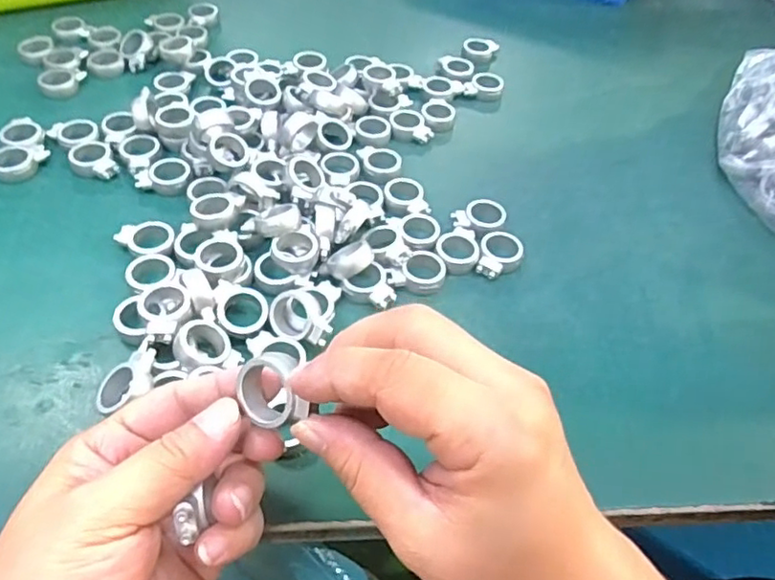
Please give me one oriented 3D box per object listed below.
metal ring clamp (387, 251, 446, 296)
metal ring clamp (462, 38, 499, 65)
[{"bbox_3d":[0.018,-0.008,0.341,0.033,0.007,0.024,-34,77,-19],"label":"metal ring clamp"},{"bbox_3d":[0.080,-0.204,0.515,0.030,0.014,0.023,6,50,0],"label":"metal ring clamp"}]

